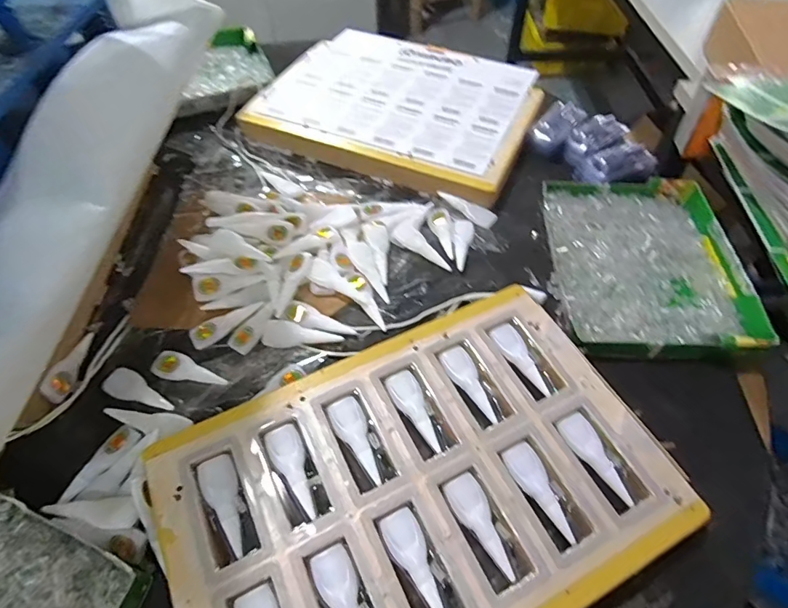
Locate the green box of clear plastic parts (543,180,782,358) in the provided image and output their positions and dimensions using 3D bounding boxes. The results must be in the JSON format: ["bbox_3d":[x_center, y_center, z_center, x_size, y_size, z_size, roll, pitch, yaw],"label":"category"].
[{"bbox_3d":[0.309,-0.054,0.581,0.216,0.038,0.268,2,54,1],"label":"green box of clear plastic parts"}]

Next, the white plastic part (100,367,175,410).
[{"bbox_3d":[-0.265,0.092,0.485,0.088,0.008,0.031,25,57,17],"label":"white plastic part"}]

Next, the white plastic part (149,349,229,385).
[{"bbox_3d":[-0.217,0.073,0.499,0.085,0.011,0.030,18,56,13],"label":"white plastic part"}]

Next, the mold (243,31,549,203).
[{"bbox_3d":[0.014,-0.329,0.771,0.408,0.045,0.333,20,56,14],"label":"mold"}]

